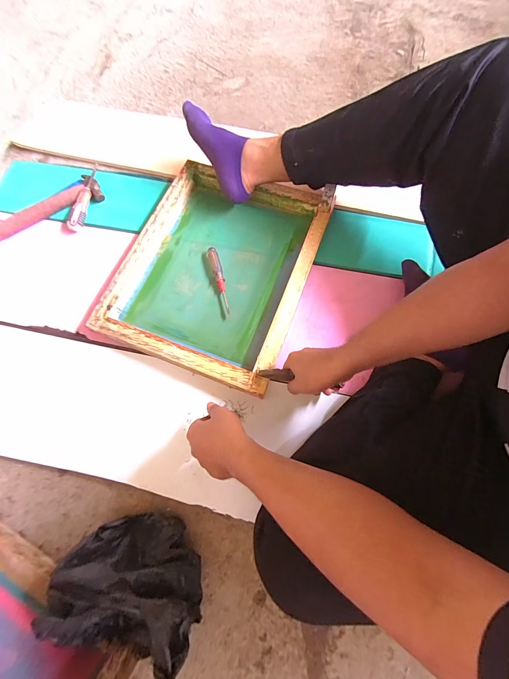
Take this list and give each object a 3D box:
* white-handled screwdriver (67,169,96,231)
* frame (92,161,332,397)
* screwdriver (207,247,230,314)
[{"bbox_3d":[-0.410,-0.339,0.733,0.030,0.030,0.177,8,72,4],"label":"white-handled screwdriver"},{"bbox_3d":[-0.075,-0.153,0.644,0.361,0.049,0.448,20,73,8],"label":"frame"},{"bbox_3d":[-0.074,-0.132,0.662,0.022,0.018,0.158,-18,72,-5],"label":"screwdriver"}]

